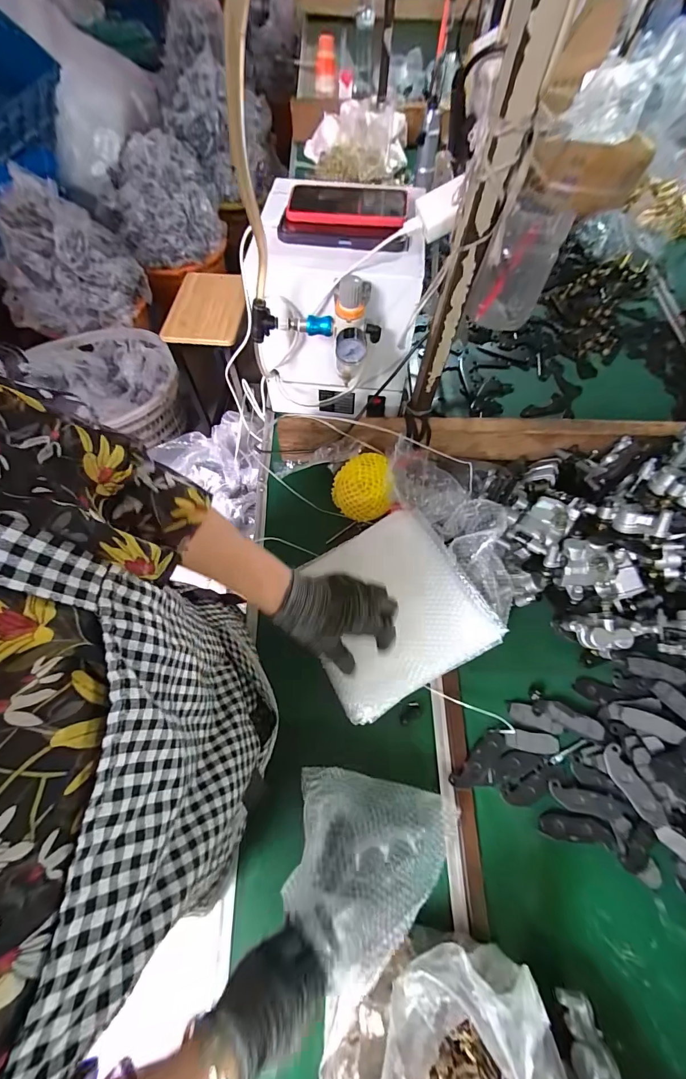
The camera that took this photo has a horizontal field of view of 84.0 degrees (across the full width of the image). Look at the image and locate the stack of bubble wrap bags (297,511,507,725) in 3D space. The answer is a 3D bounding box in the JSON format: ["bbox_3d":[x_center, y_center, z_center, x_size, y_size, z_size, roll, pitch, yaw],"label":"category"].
[{"bbox_3d":[0.064,0.086,0.496,0.216,0.046,0.211,-26,72,-12],"label":"stack of bubble wrap bags"}]

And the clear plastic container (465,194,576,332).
[{"bbox_3d":[0.191,-0.297,0.421,0.076,0.120,0.050,19,70,5],"label":"clear plastic container"}]

